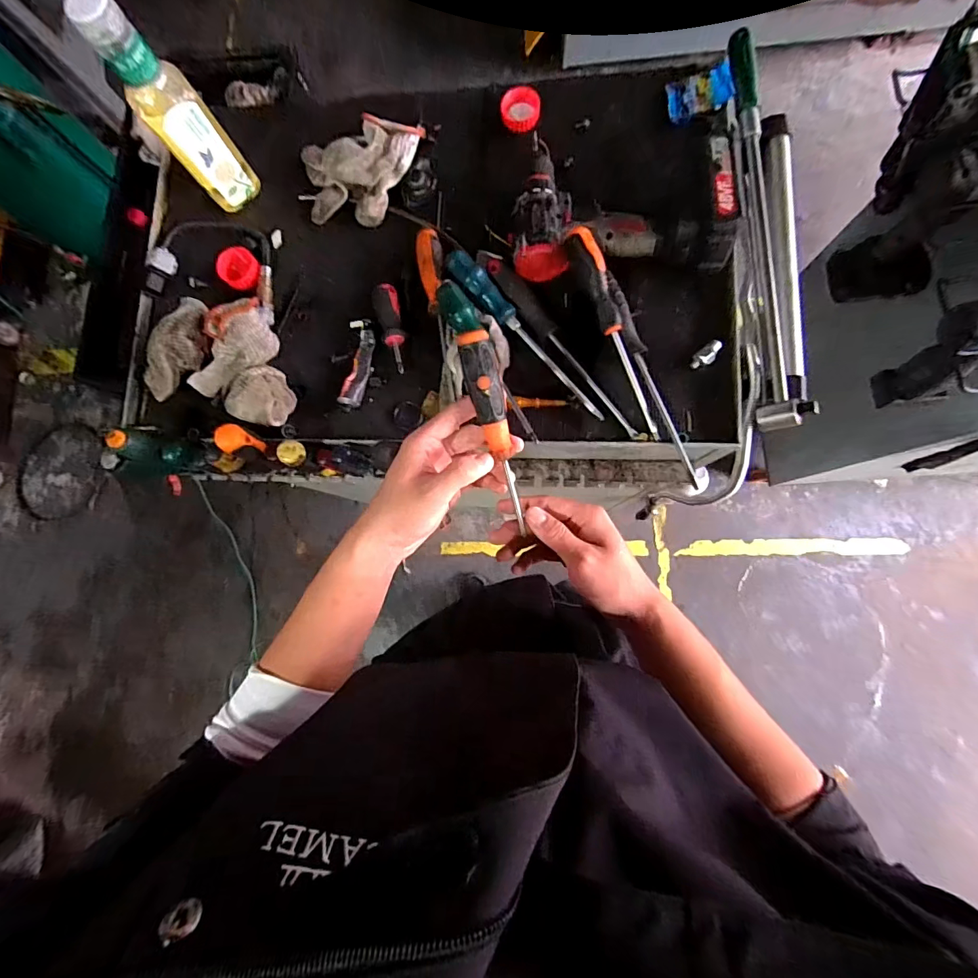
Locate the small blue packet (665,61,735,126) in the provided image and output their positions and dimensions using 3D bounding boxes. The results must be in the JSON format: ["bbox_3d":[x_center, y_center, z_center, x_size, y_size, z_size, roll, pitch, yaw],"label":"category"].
[{"bbox_3d":[0.243,-0.454,0.521,0.075,0.011,0.057,-15,81,3],"label":"small blue packet"}]

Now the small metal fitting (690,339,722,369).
[{"bbox_3d":[0.232,-0.143,0.480,0.033,0.016,0.018,-41,80,-2],"label":"small metal fitting"}]

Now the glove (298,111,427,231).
[{"bbox_3d":[-0.169,-0.392,0.555,0.138,0.033,0.129,19,84,8],"label":"glove"}]

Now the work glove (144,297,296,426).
[{"bbox_3d":[-0.306,-0.151,0.507,0.172,0.058,0.124,15,83,7],"label":"work glove"}]

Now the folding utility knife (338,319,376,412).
[{"bbox_3d":[-0.151,-0.144,0.521,0.030,0.019,0.110,2,82,5],"label":"folding utility knife"}]

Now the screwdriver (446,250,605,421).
[{"bbox_3d":[0.040,-0.166,0.488,0.031,0.029,0.235,-43,80,-2],"label":"screwdriver"}]

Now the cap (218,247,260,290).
[{"bbox_3d":[-0.306,-0.271,0.554,0.056,0.014,0.046,40,87,9],"label":"cap"}]

